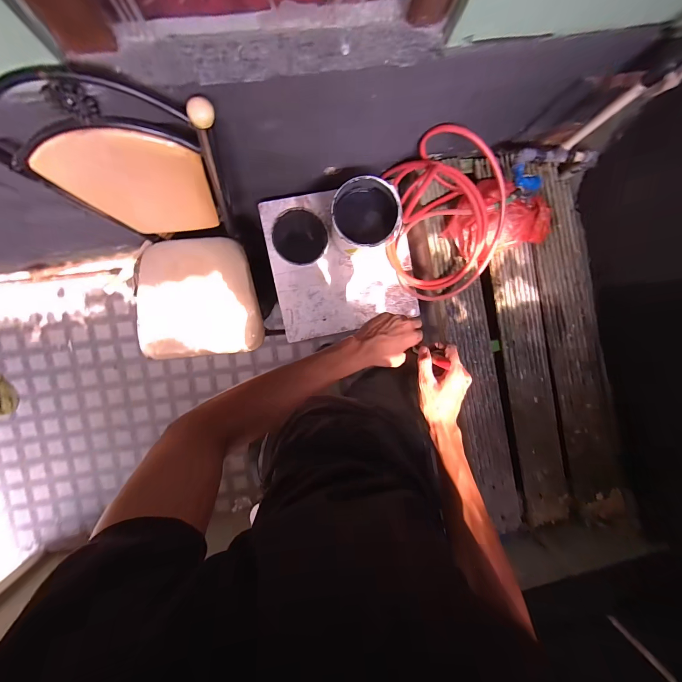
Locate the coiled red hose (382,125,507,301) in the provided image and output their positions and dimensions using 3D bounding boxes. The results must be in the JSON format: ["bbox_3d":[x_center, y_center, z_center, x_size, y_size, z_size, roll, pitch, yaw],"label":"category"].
[{"bbox_3d":[0.291,-0.327,0.850,0.277,0.258,0.400,-3,94,-6],"label":"coiled red hose"}]

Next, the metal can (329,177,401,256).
[{"bbox_3d":[0.066,-0.350,0.884,0.179,0.183,0.172,-14,95,-5],"label":"metal can"}]

